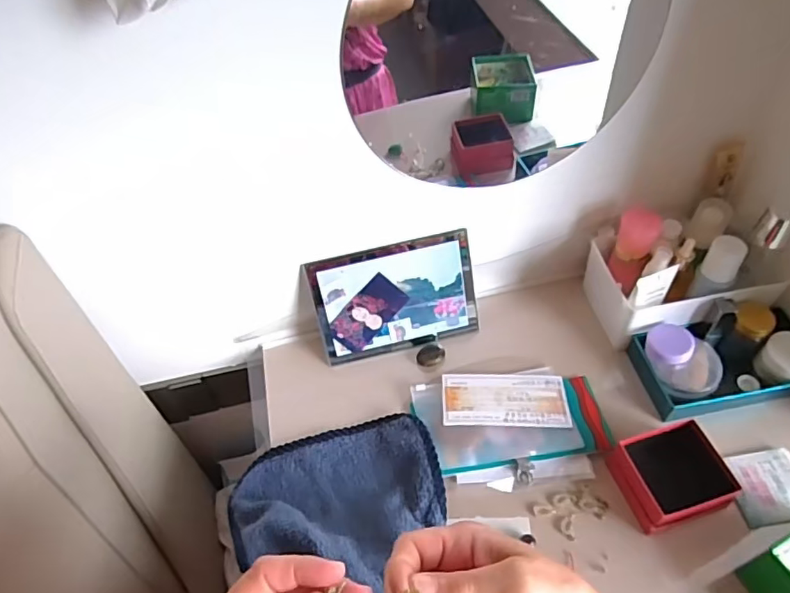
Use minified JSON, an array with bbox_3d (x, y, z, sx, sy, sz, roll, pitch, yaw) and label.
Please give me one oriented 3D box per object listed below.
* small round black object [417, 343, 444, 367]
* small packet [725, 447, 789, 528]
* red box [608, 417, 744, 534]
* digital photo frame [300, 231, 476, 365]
[{"bbox_3d":[0.045,0.074,0.688,0.034,0.017,0.030,-3,52,3],"label":"small round black object"},{"bbox_3d":[0.378,0.190,0.554,0.069,0.013,0.071,-6,52,0],"label":"small packet"},{"bbox_3d":[0.273,0.176,0.546,0.090,0.049,0.083,-14,52,-6],"label":"red box"},{"bbox_3d":[-0.001,-0.002,0.684,0.193,0.128,0.090,-11,52,-4],"label":"digital photo frame"}]

